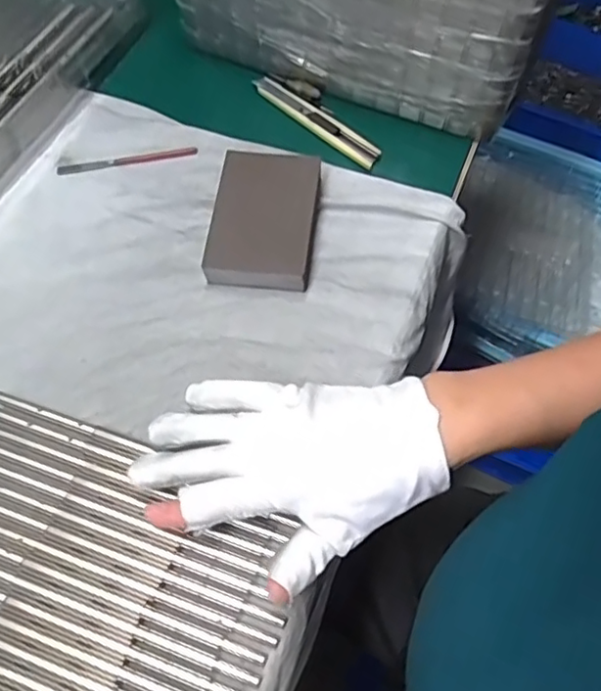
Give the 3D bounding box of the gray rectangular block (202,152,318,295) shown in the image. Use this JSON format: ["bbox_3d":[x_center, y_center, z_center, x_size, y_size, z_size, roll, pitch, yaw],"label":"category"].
[{"bbox_3d":[-0.025,-0.087,0.431,0.069,0.029,0.098,7,63,4],"label":"gray rectangular block"}]

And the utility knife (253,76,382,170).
[{"bbox_3d":[0.012,-0.184,0.498,0.019,0.009,0.128,-41,69,-18],"label":"utility knife"}]

